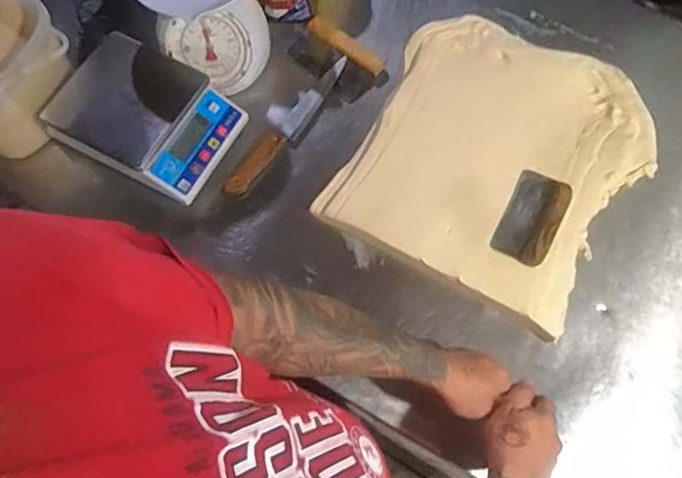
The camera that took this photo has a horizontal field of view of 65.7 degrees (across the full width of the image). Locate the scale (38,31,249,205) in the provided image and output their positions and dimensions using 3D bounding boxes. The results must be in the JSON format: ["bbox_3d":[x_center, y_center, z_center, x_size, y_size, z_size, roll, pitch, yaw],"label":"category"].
[{"bbox_3d":[-0.296,-0.178,0.804,0.246,0.092,0.188,26,72,9],"label":"scale"}]

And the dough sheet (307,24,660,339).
[{"bbox_3d":[0.243,-0.132,0.817,0.409,0.034,0.450,29,73,10],"label":"dough sheet"}]

